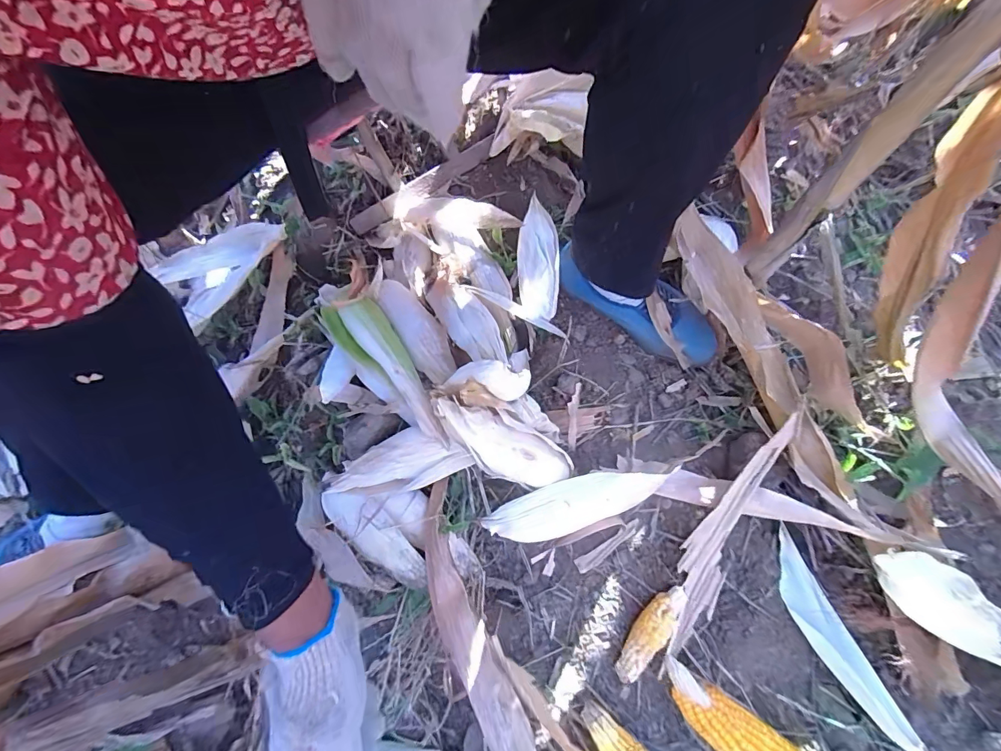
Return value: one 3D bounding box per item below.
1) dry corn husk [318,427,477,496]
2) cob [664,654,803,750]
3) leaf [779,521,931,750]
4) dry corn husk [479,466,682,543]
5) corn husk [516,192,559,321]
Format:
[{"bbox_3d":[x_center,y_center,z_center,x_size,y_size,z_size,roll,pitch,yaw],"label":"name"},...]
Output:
[{"bbox_3d":[-0.120,0.104,0.488,0.171,0.042,0.066,-22,69,-2],"label":"dry corn husk"},{"bbox_3d":[0.240,0.364,0.437,0.172,0.046,0.051,33,77,16],"label":"cob"},{"bbox_3d":[0.372,0.291,0.480,0.055,0.034,0.219,-19,60,-5],"label":"leaf"},{"bbox_3d":[0.090,0.149,0.497,0.224,0.047,0.056,-19,69,-1],"label":"dry corn husk"},{"bbox_3d":[0.051,-0.159,0.586,0.054,0.034,0.176,0,70,7],"label":"corn husk"}]

